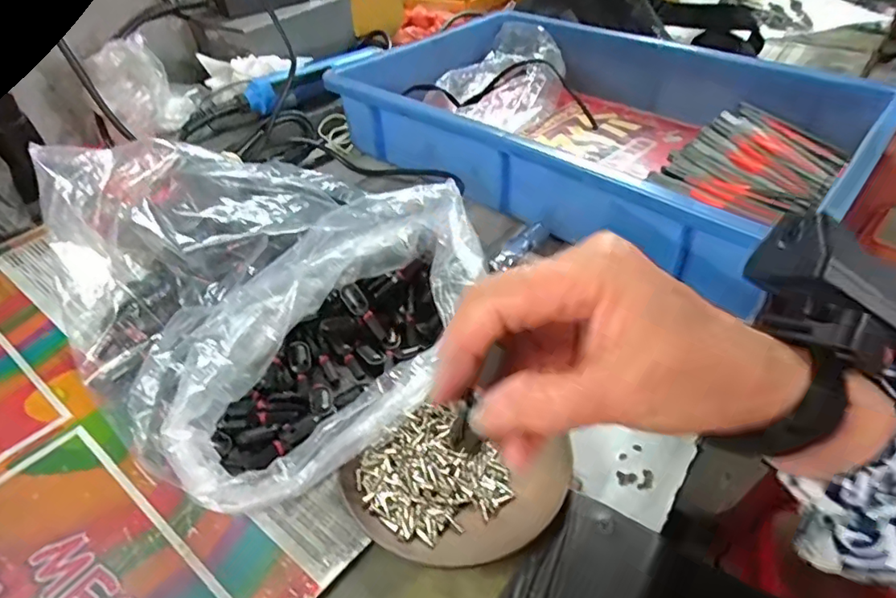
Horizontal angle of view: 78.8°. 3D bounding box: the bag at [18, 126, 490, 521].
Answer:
[{"bbox_3d":[-0.114,-0.023,0.347,0.266,0.095,0.225,30,51,30],"label":"bag"}]

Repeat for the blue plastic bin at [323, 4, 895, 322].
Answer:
[{"bbox_3d":[0.137,-0.163,0.506,0.422,0.077,0.291,30,51,32],"label":"blue plastic bin"}]

